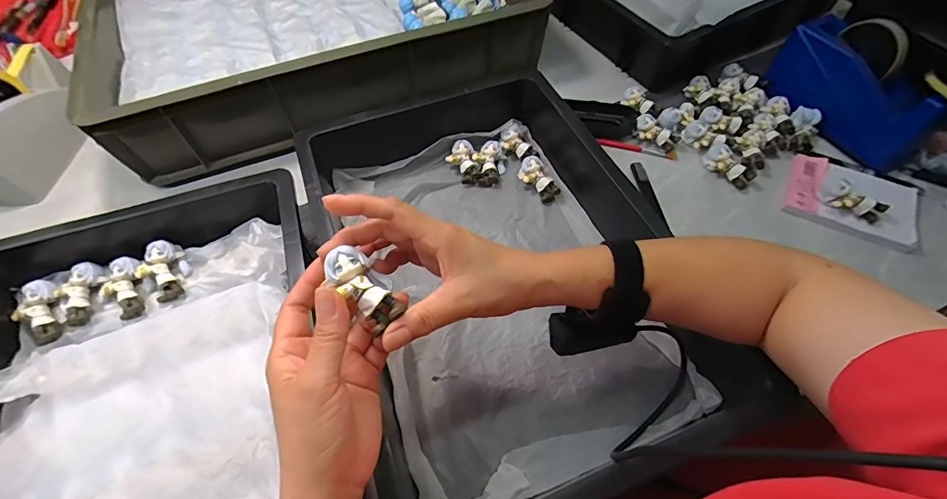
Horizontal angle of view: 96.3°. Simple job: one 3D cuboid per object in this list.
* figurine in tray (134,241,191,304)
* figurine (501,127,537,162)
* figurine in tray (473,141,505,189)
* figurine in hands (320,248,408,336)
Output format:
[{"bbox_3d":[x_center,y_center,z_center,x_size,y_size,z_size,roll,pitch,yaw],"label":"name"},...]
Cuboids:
[{"bbox_3d":[-0.313,0.022,0.430,0.040,0.018,0.058,-29,92,-14],"label":"figurine in tray"},{"bbox_3d":[0.055,-0.139,0.562,0.053,0.021,0.030,44,67,9],"label":"figurine"},{"bbox_3d":[0.021,-0.111,0.550,0.039,0.024,0.057,-2,58,0],"label":"figurine in tray"},{"bbox_3d":[-0.068,0.022,0.268,0.028,0.021,0.057,-41,87,-22],"label":"figurine in hands"}]

